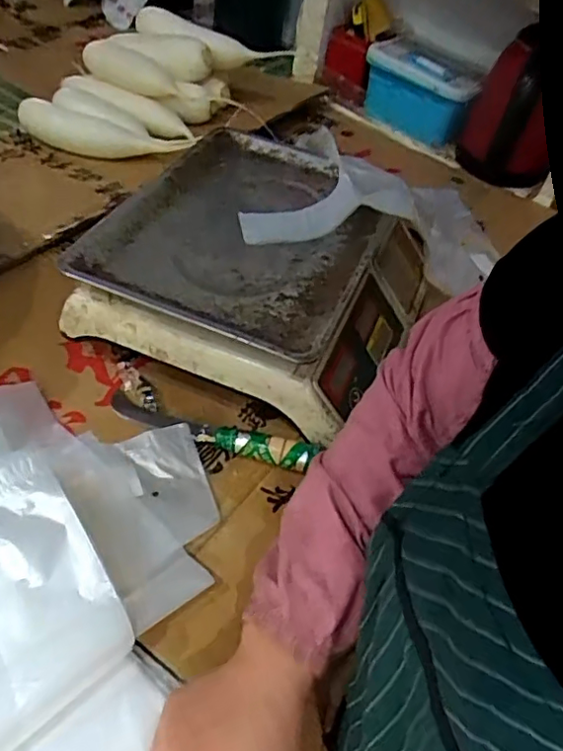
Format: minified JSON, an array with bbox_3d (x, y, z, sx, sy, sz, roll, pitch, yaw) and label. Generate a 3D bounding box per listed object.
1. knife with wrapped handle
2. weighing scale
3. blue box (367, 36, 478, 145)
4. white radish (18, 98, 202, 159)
[{"bbox_3d":[-0.067,0.047,0.529,0.200,0.022,0.035,20,47,6],"label":"knife with wrapped handle"},{"bbox_3d":[-0.011,-0.110,0.623,0.301,0.109,0.348,26,48,11],"label":"weighing scale"},{"bbox_3d":[0.248,-0.501,1.025,0.187,0.106,0.114,38,51,21],"label":"blue box"},{"bbox_3d":[-0.250,-0.338,0.824,0.254,0.049,0.051,8,47,-6],"label":"white radish"}]

